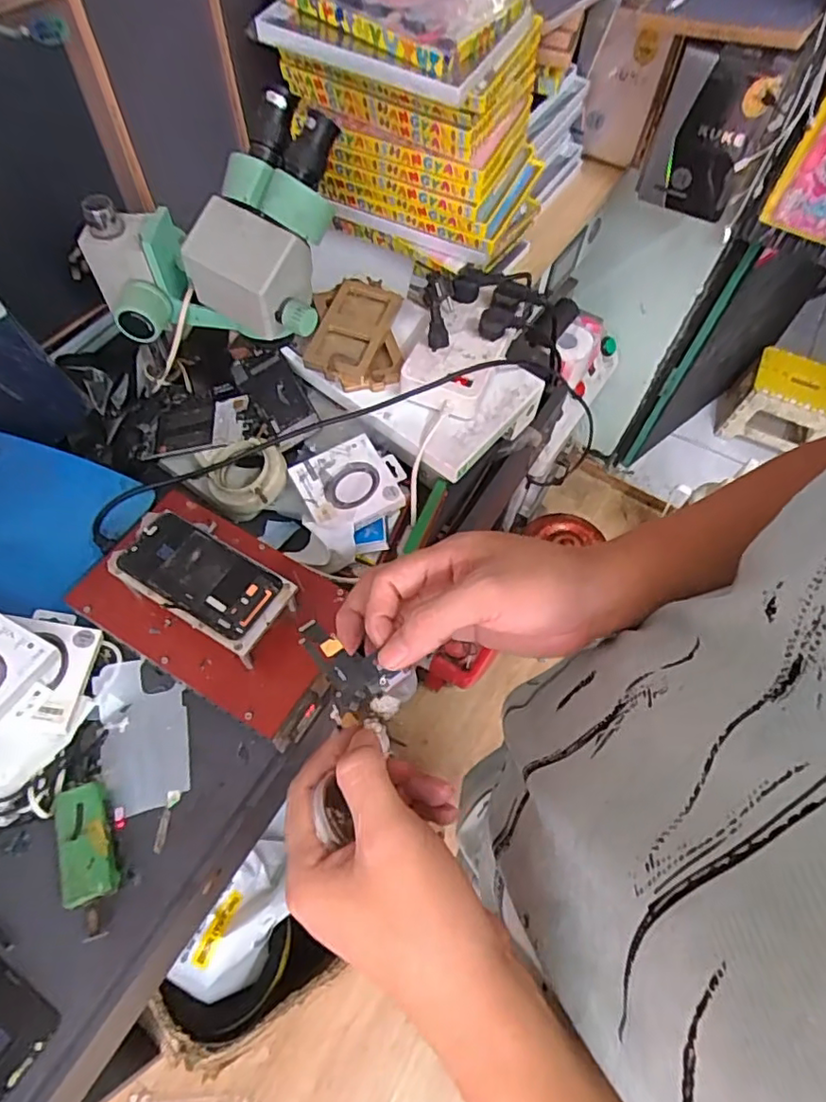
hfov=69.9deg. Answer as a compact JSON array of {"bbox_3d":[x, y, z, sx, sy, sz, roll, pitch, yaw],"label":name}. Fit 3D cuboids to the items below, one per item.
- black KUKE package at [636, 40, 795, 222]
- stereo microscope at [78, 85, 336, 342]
[{"bbox_3d":[0.449,-0.629,0.898,0.155,0.217,0.032,19,62,8],"label":"black KUKE package"},{"bbox_3d":[-0.199,-0.317,0.650,0.316,0.147,0.197,-24,86,14],"label":"stereo microscope"}]

